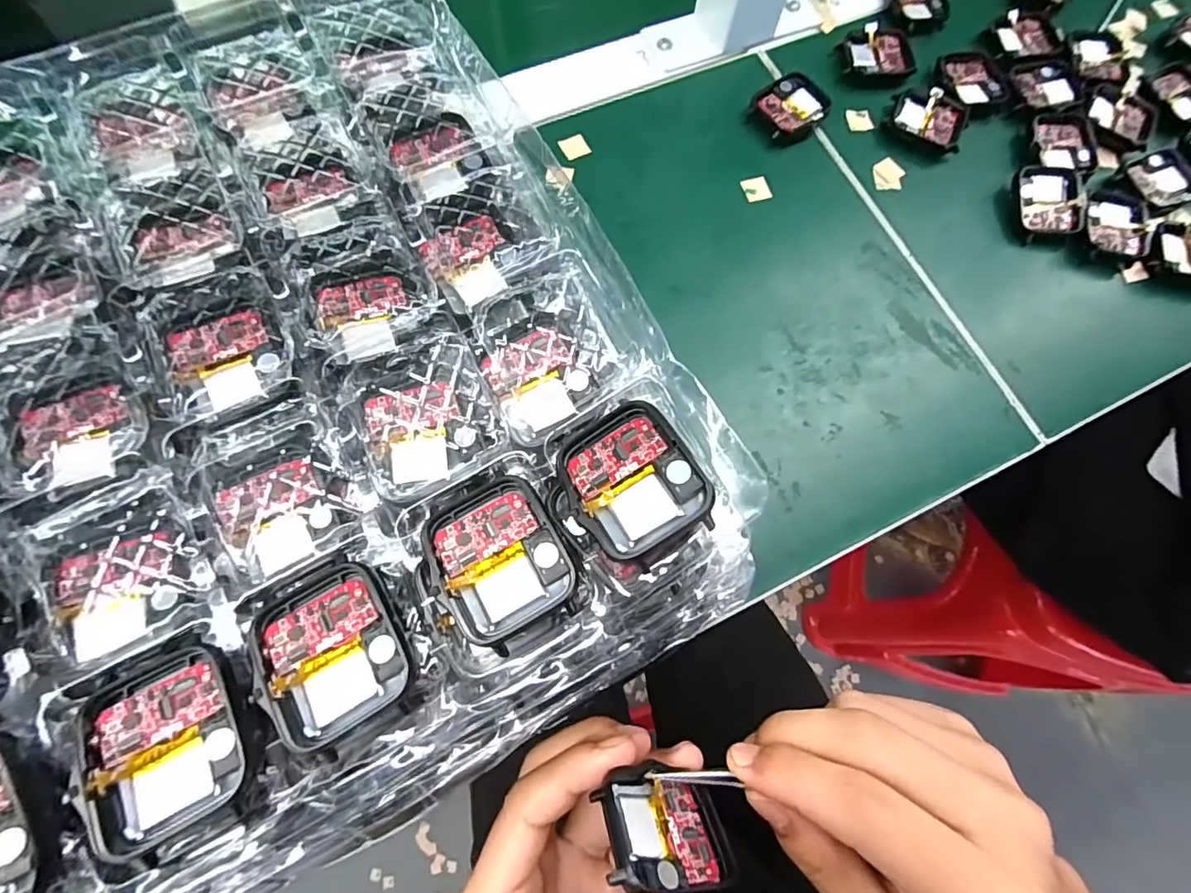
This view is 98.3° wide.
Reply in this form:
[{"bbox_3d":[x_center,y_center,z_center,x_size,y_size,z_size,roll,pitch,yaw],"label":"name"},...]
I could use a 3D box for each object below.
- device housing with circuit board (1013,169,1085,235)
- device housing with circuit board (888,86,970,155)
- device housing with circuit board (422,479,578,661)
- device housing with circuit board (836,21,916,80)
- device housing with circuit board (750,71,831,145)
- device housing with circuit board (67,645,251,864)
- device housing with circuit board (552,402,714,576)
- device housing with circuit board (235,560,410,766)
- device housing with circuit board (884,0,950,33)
[{"bbox_3d":[0.271,-0.148,0.308,0.038,0.008,0.045,5,76,0],"label":"device housing with circuit board"},{"bbox_3d":[0.209,-0.206,0.322,0.044,0.010,0.040,29,77,6],"label":"device housing with circuit board"},{"bbox_3d":[-0.030,0.033,0.156,0.038,0.010,0.045,-31,79,-9],"label":"device housing with circuit board"},{"bbox_3d":[0.182,-0.255,0.333,0.043,0.007,0.039,-7,76,-3],"label":"device housing with circuit board"},{"bbox_3d":[0.121,-0.209,0.318,0.044,0.010,0.037,-34,79,-9],"label":"device housing with circuit board"},{"bbox_3d":[-0.114,0.078,0.136,0.038,0.007,0.044,-22,76,-9],"label":"device housing with circuit board"},{"bbox_3d":[0.011,0.009,0.157,0.036,0.005,0.045,-34,68,2],"label":"device housing with circuit board"},{"bbox_3d":[-0.075,0.057,0.146,0.038,0.007,0.048,-28,78,-8],"label":"device housing with circuit board"},{"bbox_3d":[0.218,-0.303,0.350,0.039,0.007,0.046,-4,76,-3],"label":"device housing with circuit board"}]

